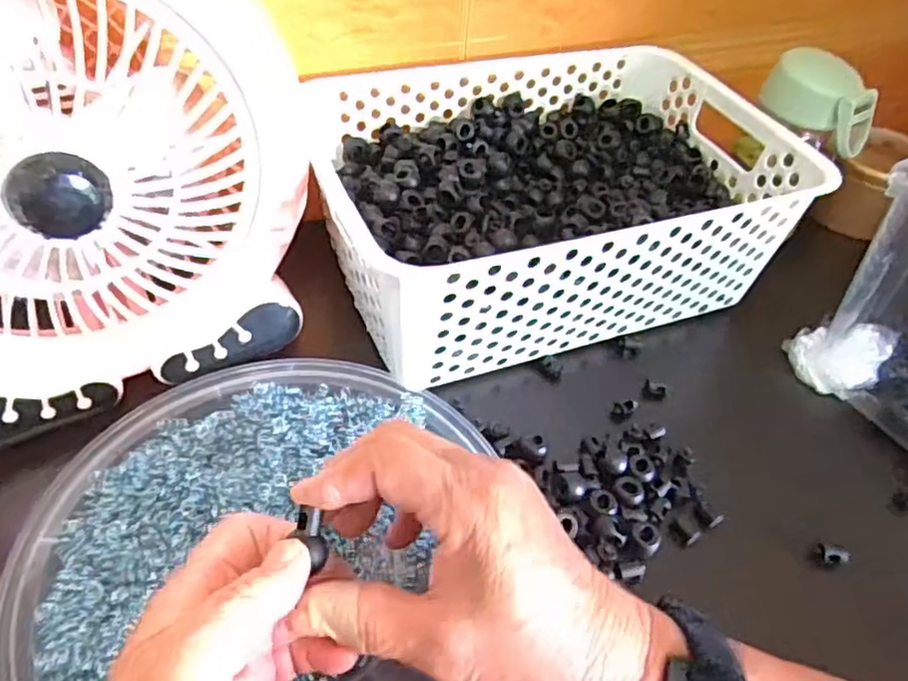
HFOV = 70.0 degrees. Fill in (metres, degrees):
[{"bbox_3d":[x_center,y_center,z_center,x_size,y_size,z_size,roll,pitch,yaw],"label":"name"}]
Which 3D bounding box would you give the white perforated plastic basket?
[{"bbox_3d":[0.064,-0.101,0.448,0.298,0.098,0.203,-14,50,-18],"label":"white perforated plastic basket"}]

